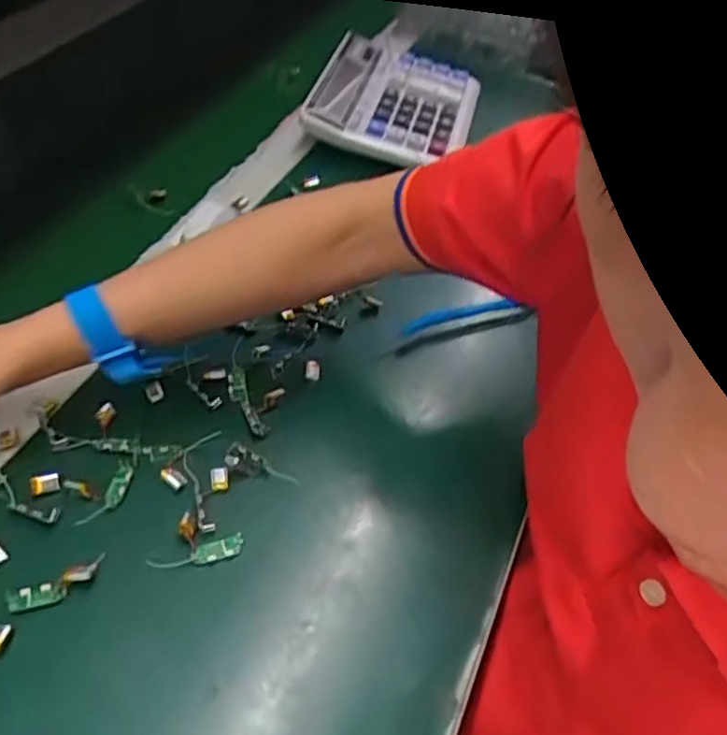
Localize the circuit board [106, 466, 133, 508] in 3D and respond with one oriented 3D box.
[{"bbox_3d":[-0.148,0.071,0.416,0.011,0.004,0.029,7,47,3],"label":"circuit board"}]

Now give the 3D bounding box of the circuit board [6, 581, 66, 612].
[{"bbox_3d":[-0.177,0.124,0.373,0.029,0.004,0.013,-9,50,-15],"label":"circuit board"}]

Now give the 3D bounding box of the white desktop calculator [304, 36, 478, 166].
[{"bbox_3d":[0.035,-0.274,0.701,0.152,0.044,0.179,11,47,6],"label":"white desktop calculator"}]

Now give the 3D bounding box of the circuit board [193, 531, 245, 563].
[{"bbox_3d":[-0.084,0.105,0.398,0.029,0.005,0.010,-14,52,-19],"label":"circuit board"}]

